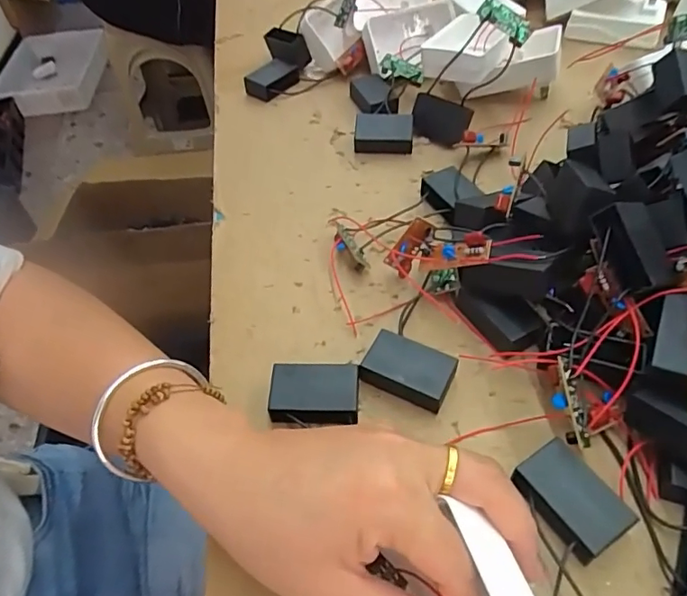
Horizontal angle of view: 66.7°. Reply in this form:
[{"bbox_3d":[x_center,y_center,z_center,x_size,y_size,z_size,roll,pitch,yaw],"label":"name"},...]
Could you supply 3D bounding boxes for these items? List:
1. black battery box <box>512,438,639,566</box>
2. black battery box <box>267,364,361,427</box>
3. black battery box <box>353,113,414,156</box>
[{"bbox_3d":[0.105,0.095,0.243,0.032,0.017,0.047,-29,54,-18],"label":"black battery box"},{"bbox_3d":[-0.015,0.055,0.285,0.046,0.018,0.032,0,51,4],"label":"black battery box"},{"bbox_3d":[0.034,-0.135,0.433,0.047,0.025,0.026,2,51,6],"label":"black battery box"}]

